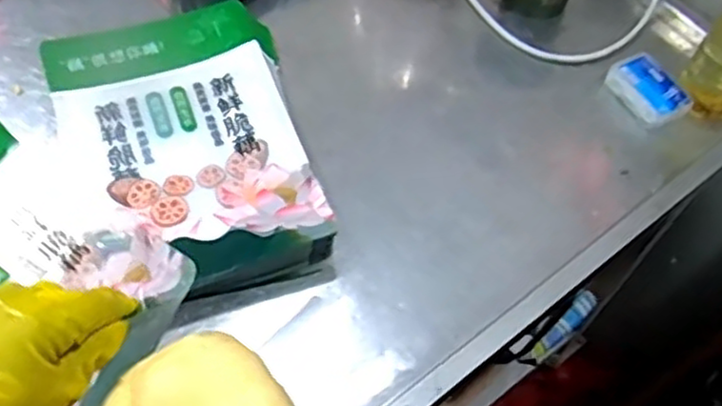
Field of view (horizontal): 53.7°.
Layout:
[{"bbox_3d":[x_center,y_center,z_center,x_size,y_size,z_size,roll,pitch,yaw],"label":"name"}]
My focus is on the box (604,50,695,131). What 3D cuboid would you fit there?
[{"bbox_3d":[0.300,-0.119,0.748,0.053,0.028,0.079,-22,62,-17],"label":"box"}]

